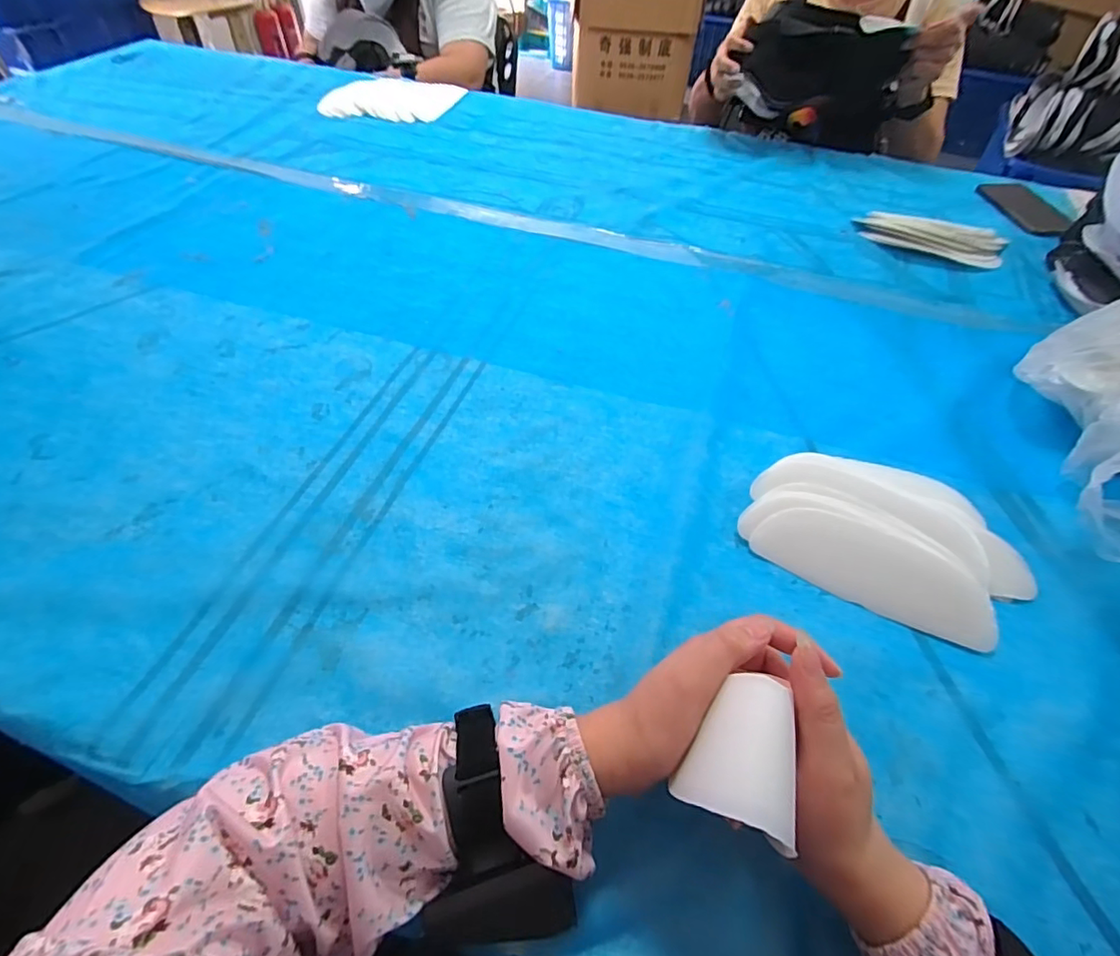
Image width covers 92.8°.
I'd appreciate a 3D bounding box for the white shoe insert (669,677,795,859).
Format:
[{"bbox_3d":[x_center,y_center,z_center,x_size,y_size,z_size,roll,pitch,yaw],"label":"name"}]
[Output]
[{"bbox_3d":[0.088,0.128,0.245,0.049,0.025,0.062,24,55,16],"label":"white shoe insert"}]

